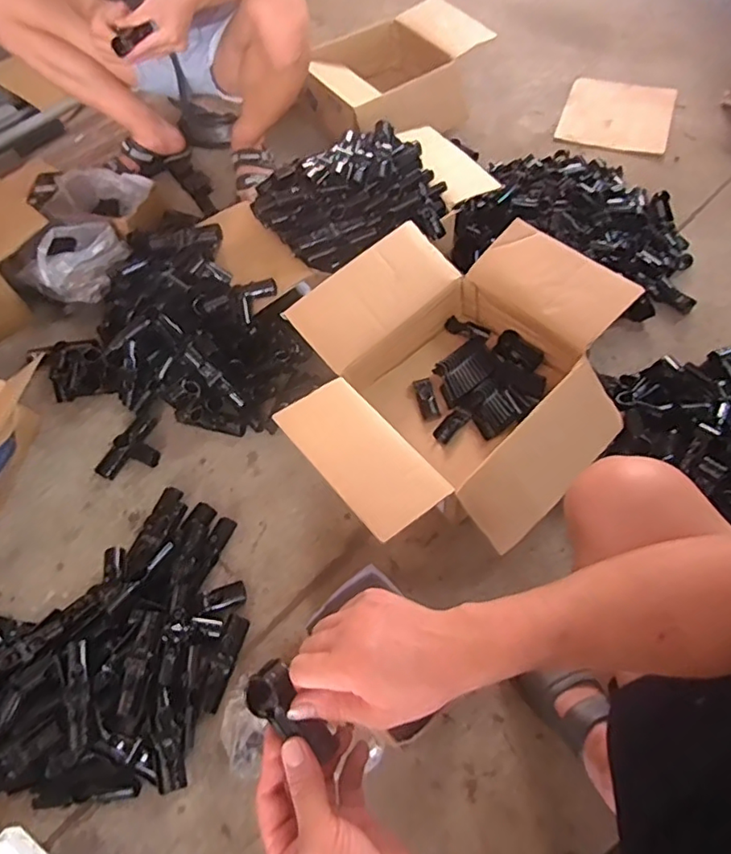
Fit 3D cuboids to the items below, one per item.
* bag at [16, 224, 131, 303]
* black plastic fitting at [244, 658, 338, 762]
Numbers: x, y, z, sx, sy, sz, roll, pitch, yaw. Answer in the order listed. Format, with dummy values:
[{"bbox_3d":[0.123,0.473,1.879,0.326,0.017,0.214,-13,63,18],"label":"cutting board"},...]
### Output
[{"bbox_3d":[-0.582,-0.333,1.136,0.196,0.108,0.127,-41,66,-18],"label":"bag"},{"bbox_3d":[-0.056,0.221,0.431,0.038,0.022,0.086,-42,92,-21],"label":"black plastic fitting"}]

